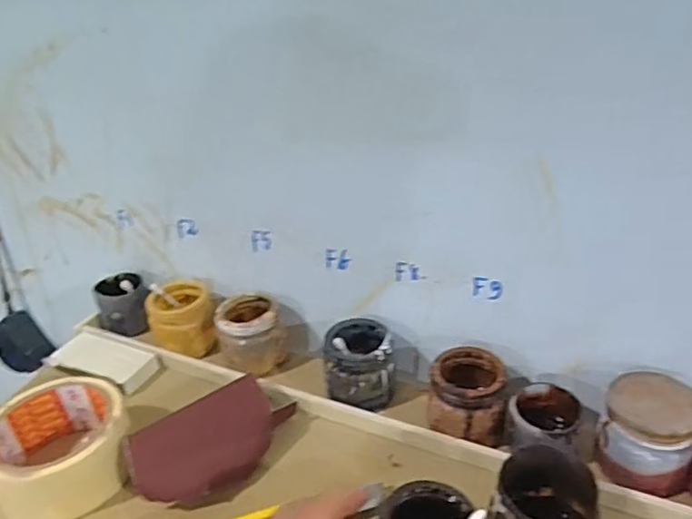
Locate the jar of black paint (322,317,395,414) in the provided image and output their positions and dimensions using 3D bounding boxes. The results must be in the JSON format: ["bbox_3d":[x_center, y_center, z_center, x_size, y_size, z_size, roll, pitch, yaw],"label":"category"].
[{"bbox_3d":[0.010,0.080,0.469,0.052,0.062,0.054,-1,26,1],"label":"jar of black paint"}]

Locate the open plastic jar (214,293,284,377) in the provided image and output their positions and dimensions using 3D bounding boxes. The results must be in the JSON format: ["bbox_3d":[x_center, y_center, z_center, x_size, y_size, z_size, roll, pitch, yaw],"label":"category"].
[{"bbox_3d":[-0.083,0.064,0.516,0.056,0.050,0.059,-11,27,-19],"label":"open plastic jar"}]

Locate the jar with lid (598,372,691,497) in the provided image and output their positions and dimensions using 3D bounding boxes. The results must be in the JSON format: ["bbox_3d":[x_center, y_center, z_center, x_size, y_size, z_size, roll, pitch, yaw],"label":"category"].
[{"bbox_3d":[0.198,0.115,0.387,0.054,0.059,0.052,-1,26,1],"label":"jar with lid"}]

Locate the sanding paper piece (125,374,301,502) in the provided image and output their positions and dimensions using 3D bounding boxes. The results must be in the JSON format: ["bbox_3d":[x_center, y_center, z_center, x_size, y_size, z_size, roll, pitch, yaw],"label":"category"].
[{"bbox_3d":[-0.092,0.129,0.418,0.115,0.021,0.062,-23,77,-34],"label":"sanding paper piece"}]

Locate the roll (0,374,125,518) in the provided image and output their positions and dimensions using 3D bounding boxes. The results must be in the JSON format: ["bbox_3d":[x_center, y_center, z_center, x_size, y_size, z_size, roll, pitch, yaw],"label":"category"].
[{"bbox_3d":[-0.204,0.134,0.419,0.089,0.053,0.093,-1,26,1],"label":"roll"}]

